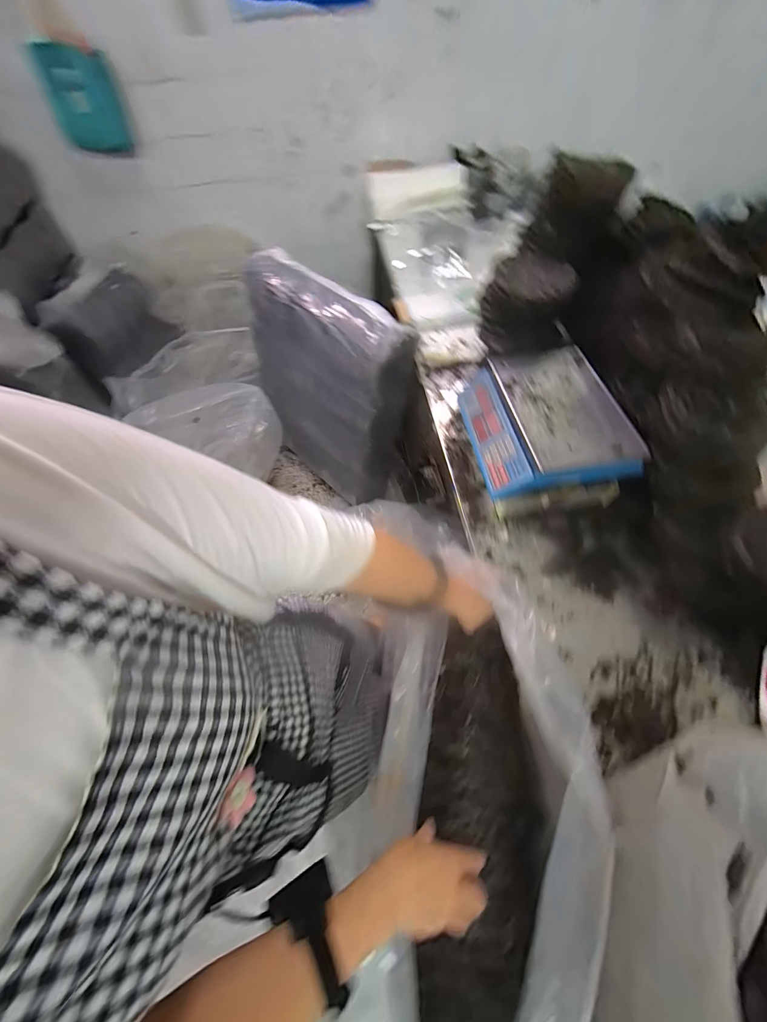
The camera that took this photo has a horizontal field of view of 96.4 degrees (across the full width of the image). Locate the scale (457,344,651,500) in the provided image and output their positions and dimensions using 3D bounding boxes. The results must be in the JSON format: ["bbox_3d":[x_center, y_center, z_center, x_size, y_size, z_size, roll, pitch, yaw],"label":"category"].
[{"bbox_3d":[0.364,-0.209,0.790,0.313,0.097,0.339,-6,60,-1],"label":"scale"}]

